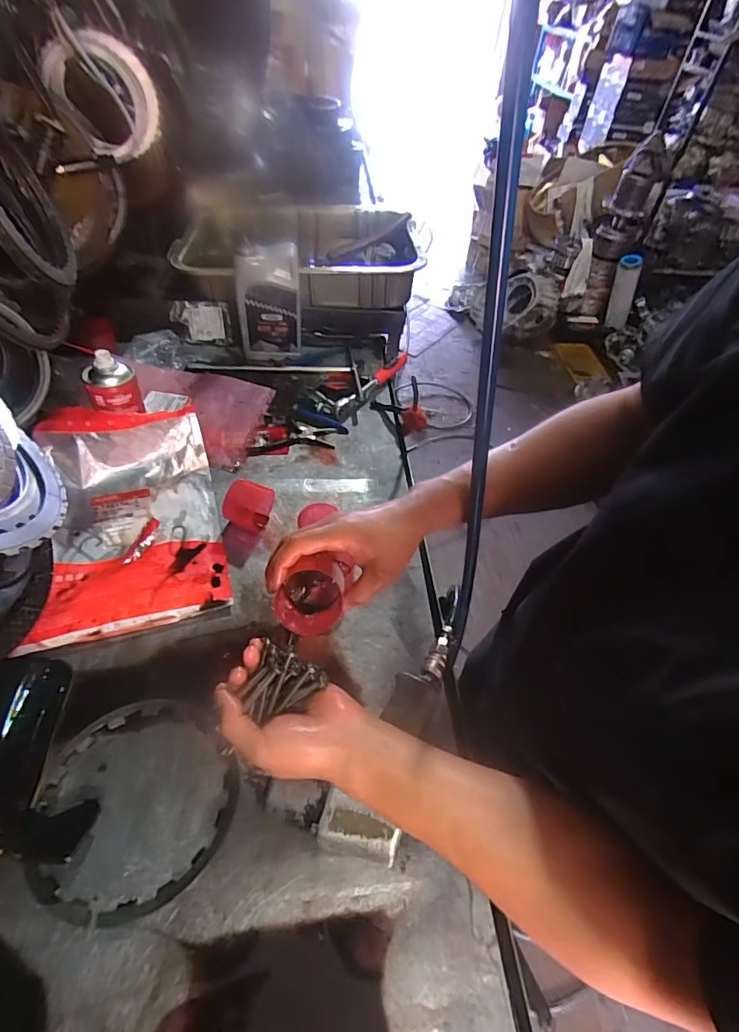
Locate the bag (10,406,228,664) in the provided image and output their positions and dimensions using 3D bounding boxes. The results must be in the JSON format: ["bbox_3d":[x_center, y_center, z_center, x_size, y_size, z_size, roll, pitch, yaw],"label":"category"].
[{"bbox_3d":[-0.333,-0.006,0.638,0.243,0.107,0.304,-11,53,-13],"label":"bag"}]

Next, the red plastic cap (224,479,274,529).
[{"bbox_3d":[-0.176,-0.018,0.690,0.064,0.044,0.055,12,51,5],"label":"red plastic cap"}]

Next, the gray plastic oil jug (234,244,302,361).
[{"bbox_3d":[-0.185,-0.390,0.884,0.114,0.198,0.062,-7,52,-10],"label":"gray plastic oil jug"}]

